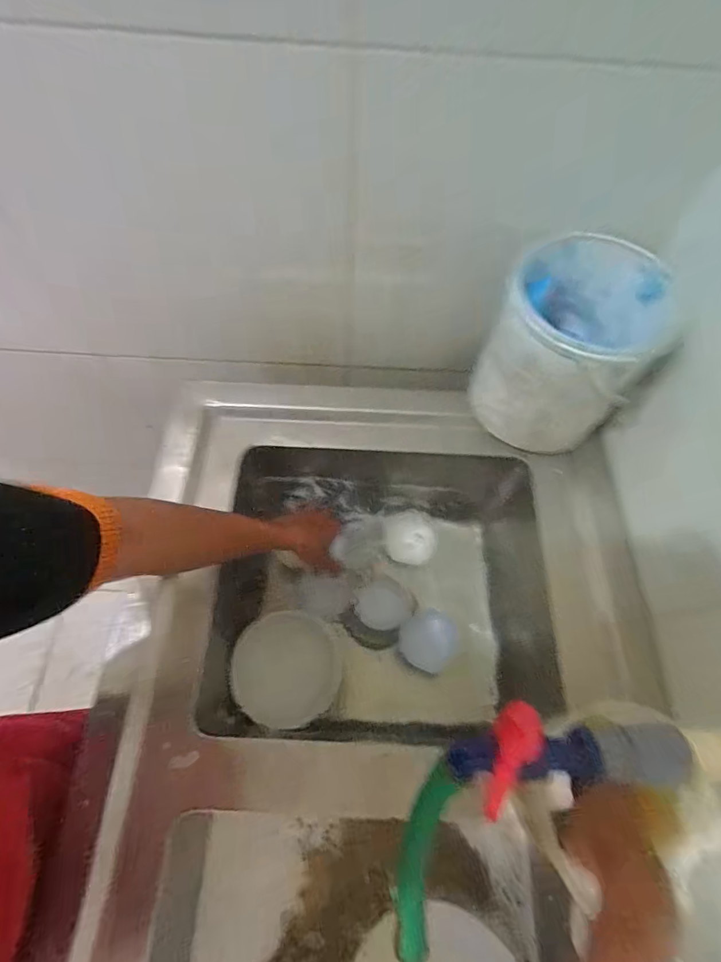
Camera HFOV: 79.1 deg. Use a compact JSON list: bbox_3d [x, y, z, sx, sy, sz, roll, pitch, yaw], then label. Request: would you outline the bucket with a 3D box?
[{"bbox_3d":[0.250,-0.159,0.544,0.179,0.183,0.183,1,64,-2],"label":"bucket"}]

